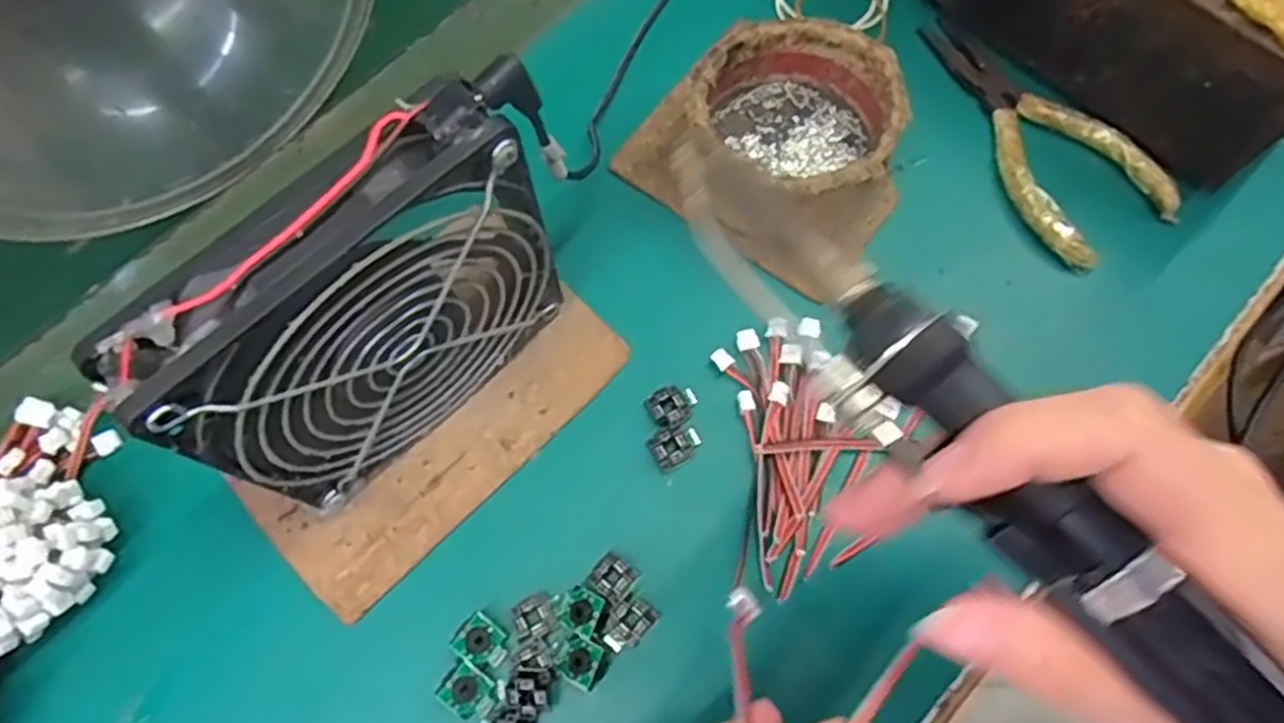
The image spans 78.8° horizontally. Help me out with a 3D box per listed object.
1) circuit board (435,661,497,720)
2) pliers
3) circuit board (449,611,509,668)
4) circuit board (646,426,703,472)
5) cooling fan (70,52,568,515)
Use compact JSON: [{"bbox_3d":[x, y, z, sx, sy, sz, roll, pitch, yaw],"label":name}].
[{"bbox_3d":[-0.058,0.111,0.263,0.018,0.004,0.014,39,64,-1],"label":"circuit board"},{"bbox_3d":[0.167,-0.102,0.333,0.056,0.008,0.127,-28,73,-8],"label":"pliers"},{"bbox_3d":[-0.055,0.096,0.267,0.017,0.005,0.014,38,76,13],"label":"circuit board"},{"bbox_3d":[0.013,0.031,0.294,0.018,0.004,0.014,-30,73,-9],"label":"circuit board"},{"bbox_3d":[-0.077,-0.015,0.249,0.128,0.126,0.029,-43,75,-12],"label":"cooling fan"}]

